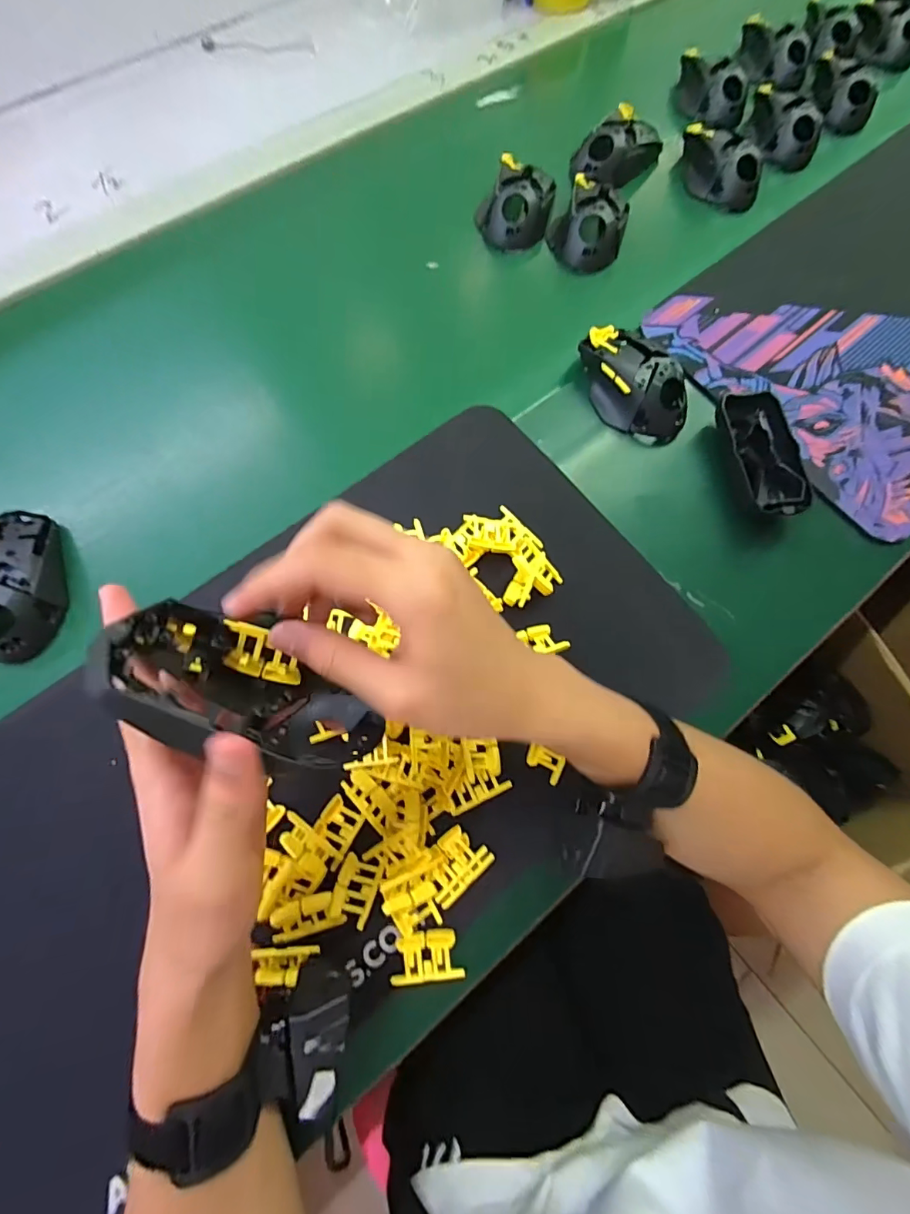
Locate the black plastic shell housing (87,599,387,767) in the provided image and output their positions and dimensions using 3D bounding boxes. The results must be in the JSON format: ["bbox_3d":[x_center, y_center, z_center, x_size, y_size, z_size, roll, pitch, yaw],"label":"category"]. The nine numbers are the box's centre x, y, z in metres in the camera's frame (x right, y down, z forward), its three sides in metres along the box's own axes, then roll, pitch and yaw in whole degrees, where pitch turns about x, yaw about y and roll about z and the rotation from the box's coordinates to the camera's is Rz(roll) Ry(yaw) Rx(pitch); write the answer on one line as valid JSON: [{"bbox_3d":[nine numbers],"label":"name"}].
[{"bbox_3d":[-0.090,0.040,0.219,0.125,0.031,0.057,31,68,-29],"label":"black plastic shell housing"}]

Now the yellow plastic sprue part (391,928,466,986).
[{"bbox_3d":[-0.017,0.217,0.295,0.041,0.010,0.029,-2,71,-3],"label":"yellow plastic sprue part"}]

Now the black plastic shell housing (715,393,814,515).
[{"bbox_3d":[0.253,-0.125,0.394,0.052,0.024,0.114,-3,71,-4],"label":"black plastic shell housing"}]

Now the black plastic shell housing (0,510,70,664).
[{"bbox_3d":[-0.331,-0.021,0.354,0.068,0.033,0.116,-20,73,-9],"label":"black plastic shell housing"}]

